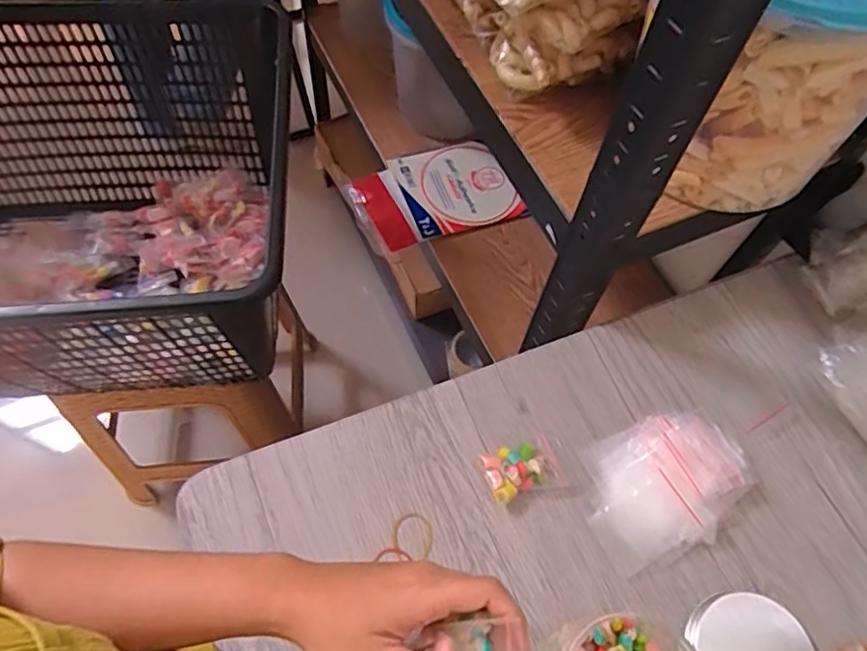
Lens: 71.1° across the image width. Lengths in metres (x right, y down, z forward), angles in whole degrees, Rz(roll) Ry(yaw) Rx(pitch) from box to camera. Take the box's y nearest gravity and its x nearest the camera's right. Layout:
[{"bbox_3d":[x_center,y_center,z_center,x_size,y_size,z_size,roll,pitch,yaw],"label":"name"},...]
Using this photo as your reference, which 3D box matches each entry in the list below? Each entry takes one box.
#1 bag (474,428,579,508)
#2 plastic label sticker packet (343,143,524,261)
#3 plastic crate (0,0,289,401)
[{"bbox_3d":[0.077,0.115,0.491,0.073,0.019,0.047,-17,64,-12],"label":"bag"},{"bbox_3d":[-0.002,-0.215,0.982,0.253,0.017,0.171,-20,65,-13],"label":"plastic label sticker packet"},{"bbox_3d":[-0.444,-0.123,0.733,0.581,0.309,0.444,0,62,-3],"label":"plastic crate"}]

